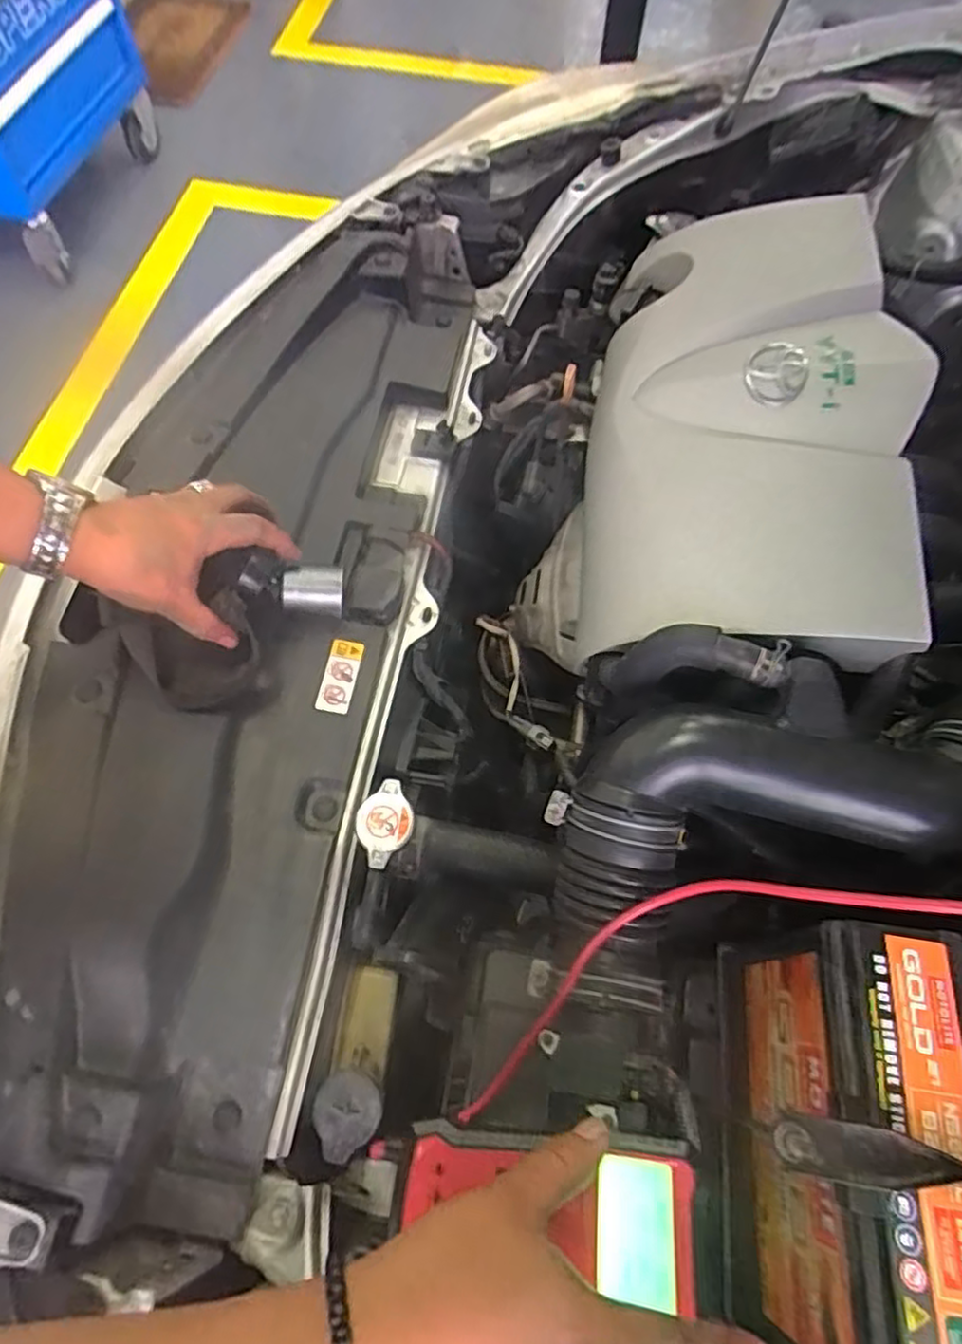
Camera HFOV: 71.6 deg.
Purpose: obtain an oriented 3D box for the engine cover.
[{"bbox_3d":[0.207,-0.230,0.550,0.229,0.104,0.483,7,65,1],"label":"engine cover"}]

